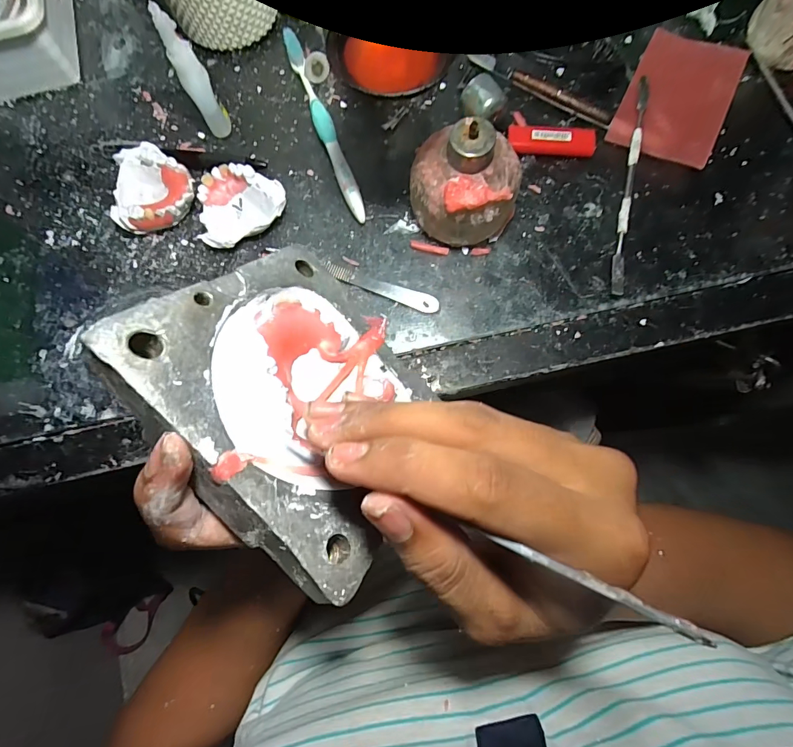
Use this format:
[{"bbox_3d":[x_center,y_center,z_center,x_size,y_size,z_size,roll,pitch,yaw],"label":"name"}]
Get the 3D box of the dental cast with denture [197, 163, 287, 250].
[{"bbox_3d":[-0.121,-0.128,0.303,0.067,0.026,0.053,-32,79,-5],"label":"dental cast with denture"}]

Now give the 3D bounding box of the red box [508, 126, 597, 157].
[{"bbox_3d":[0.121,-0.181,0.314,0.066,0.012,0.021,3,78,2],"label":"red box"}]

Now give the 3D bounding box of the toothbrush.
[{"bbox_3d":[-0.061,-0.209,0.325,0.014,0.013,0.197,-20,79,-3],"label":"toothbrush"}]

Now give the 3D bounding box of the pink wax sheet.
[{"bbox_3d":[0.221,-0.215,0.312,0.076,0.004,0.094,25,91,10],"label":"pink wax sheet"}]

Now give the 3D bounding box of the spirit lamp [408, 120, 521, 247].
[{"bbox_3d":[0.047,-0.134,0.276,0.077,0.072,0.072,22,80,6],"label":"spirit lamp"}]

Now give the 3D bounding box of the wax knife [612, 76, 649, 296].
[{"bbox_3d":[0.176,-0.142,0.301,0.009,0.018,0.175,10,79,3],"label":"wax knife"}]

